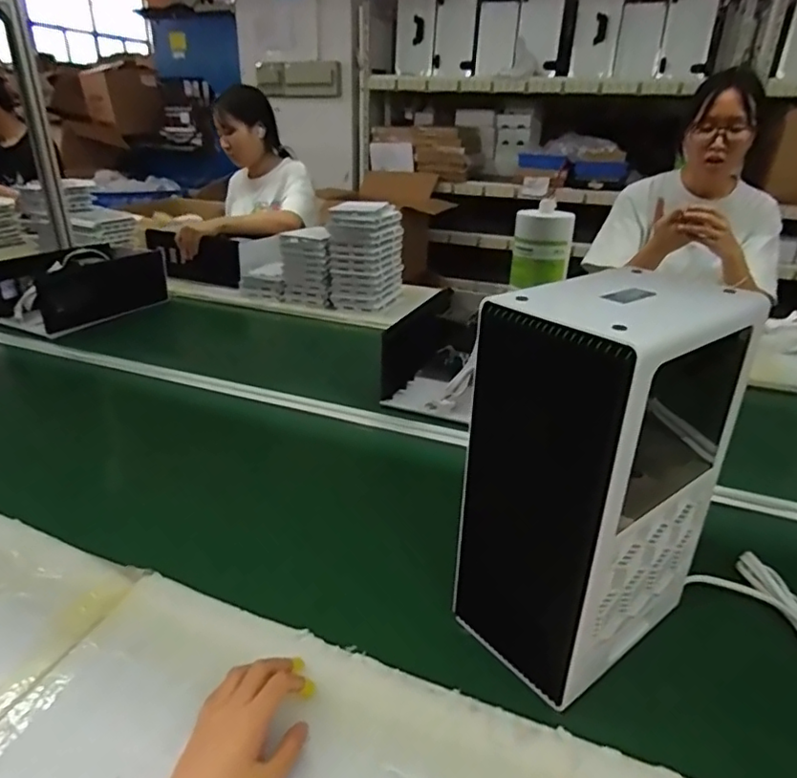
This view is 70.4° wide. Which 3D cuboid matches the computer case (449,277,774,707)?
[{"bbox_3d":[0.177,0.075,0.511,0.205,0.323,0.131,-21,34,-32],"label":"computer case"}]

